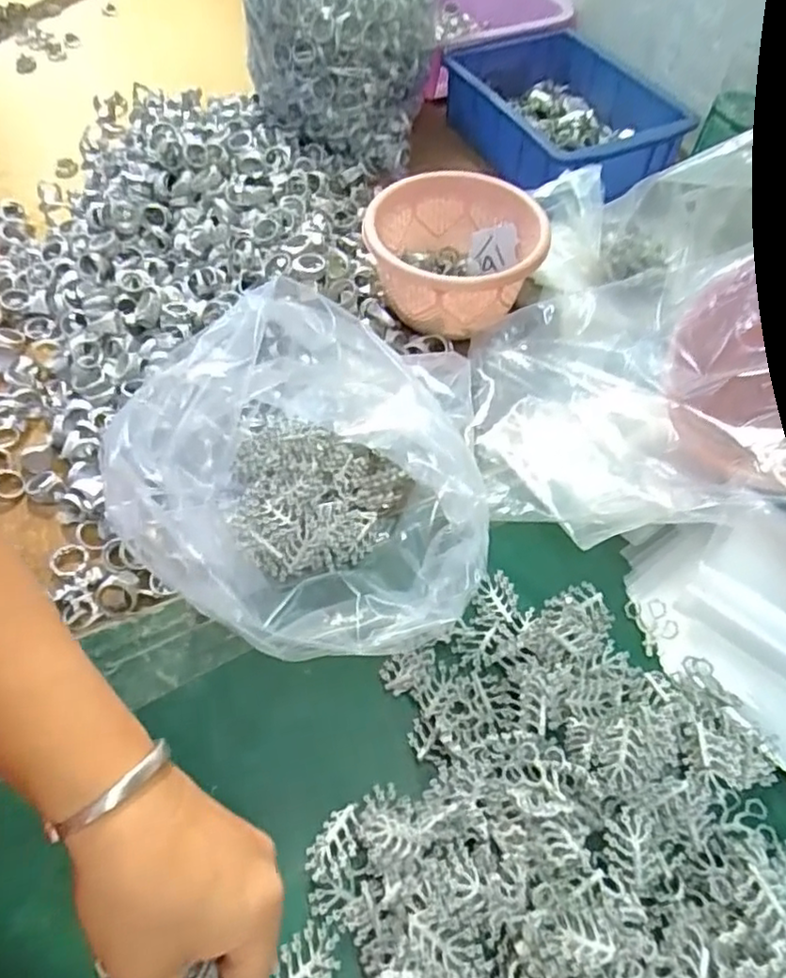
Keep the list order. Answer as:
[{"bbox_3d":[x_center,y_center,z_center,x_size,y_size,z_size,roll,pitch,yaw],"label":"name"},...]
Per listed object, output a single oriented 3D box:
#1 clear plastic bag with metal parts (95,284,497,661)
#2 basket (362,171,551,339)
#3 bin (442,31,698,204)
[{"bbox_3d":[-0.043,-0.008,0.376,0.207,0.150,0.168,29,60,17],"label":"clear plastic bag with metal parts"},{"bbox_3d":[0.050,-0.200,0.568,0.137,0.075,0.143,1,56,-1],"label":"basket"},{"bbox_3d":[0.176,-0.398,0.703,0.179,0.059,0.245,-21,59,-15],"label":"bin"}]

